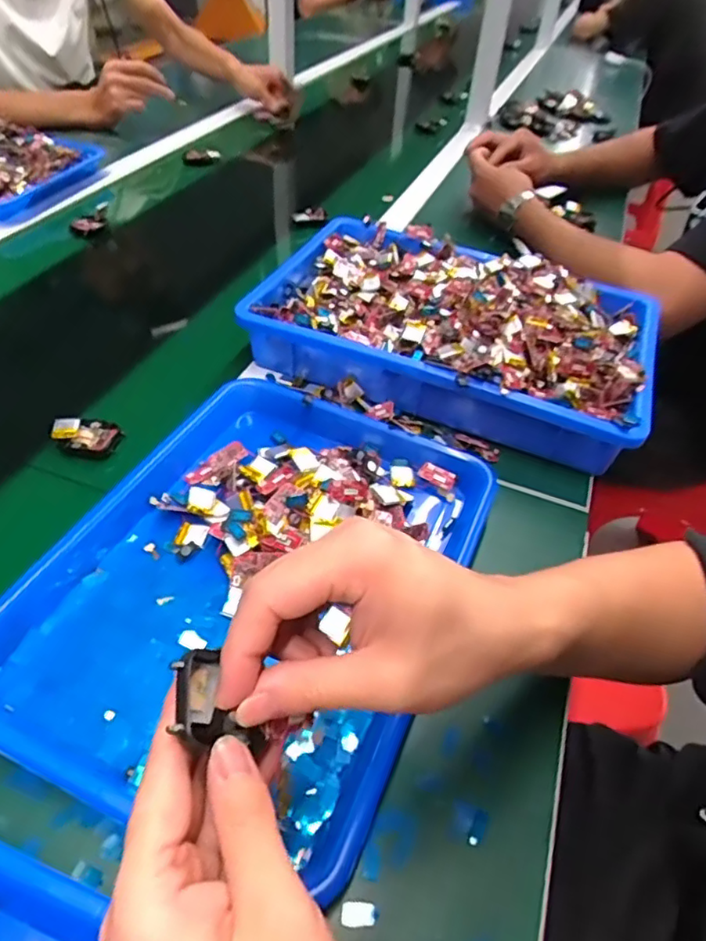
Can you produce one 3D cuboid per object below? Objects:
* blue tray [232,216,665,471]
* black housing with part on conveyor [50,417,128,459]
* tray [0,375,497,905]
[{"bbox_3d":[0.099,-0.150,0.597,0.378,0.082,0.241,19,47,12],"label":"blue tray"},{"bbox_3d":[-0.226,-0.031,0.501,0.052,0.018,0.038,9,46,2],"label":"black housing with part on conveyor"},{"bbox_3d":[-0.067,0.062,0.407,0.267,0.047,0.330,21,48,13],"label":"tray"}]

